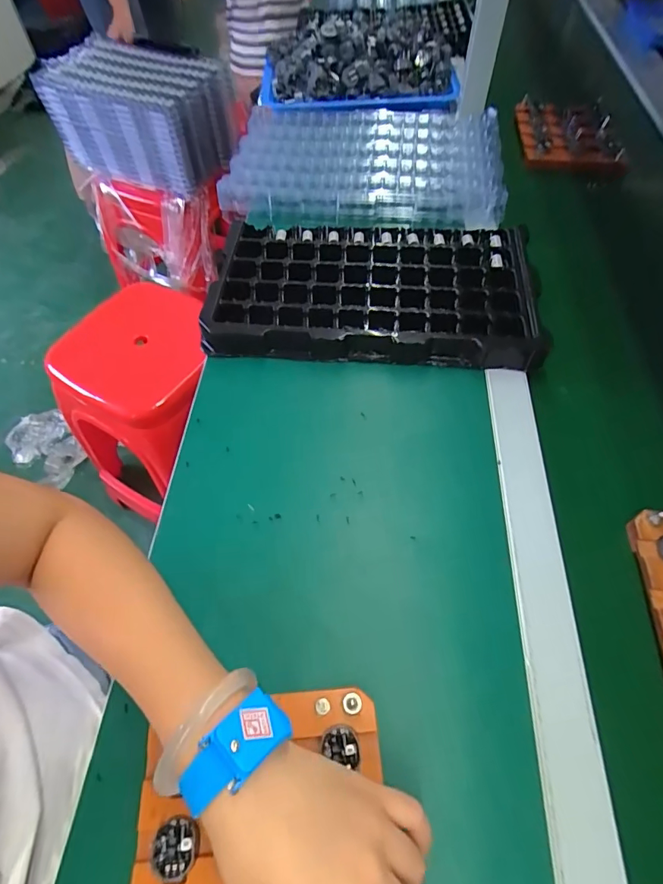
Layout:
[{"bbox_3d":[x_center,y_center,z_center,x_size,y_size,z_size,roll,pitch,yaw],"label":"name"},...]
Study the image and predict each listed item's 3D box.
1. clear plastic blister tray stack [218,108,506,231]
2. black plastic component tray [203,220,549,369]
[{"bbox_3d":[0.046,-0.408,0.662,0.379,0.042,0.285,2,57,2],"label":"clear plastic blister tray stack"},{"bbox_3d":[0.048,-0.173,0.529,0.345,0.037,0.196,4,57,4],"label":"black plastic component tray"}]

